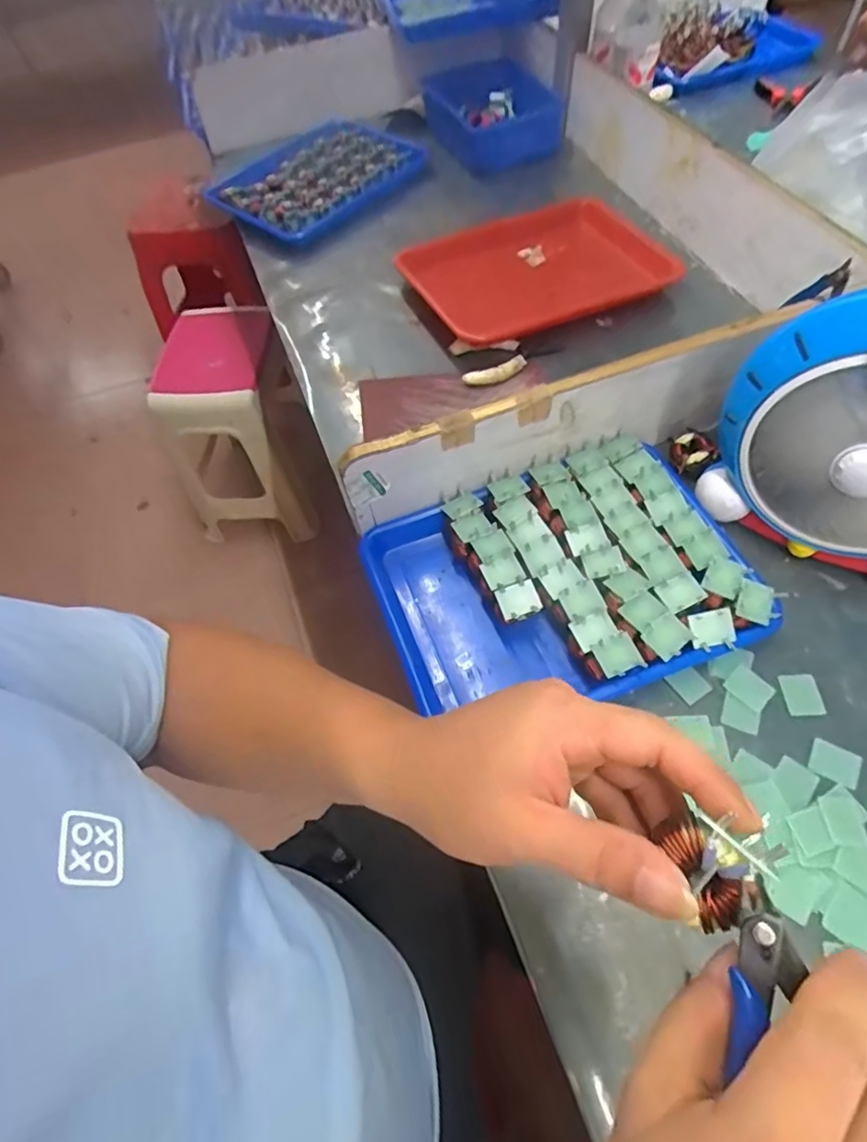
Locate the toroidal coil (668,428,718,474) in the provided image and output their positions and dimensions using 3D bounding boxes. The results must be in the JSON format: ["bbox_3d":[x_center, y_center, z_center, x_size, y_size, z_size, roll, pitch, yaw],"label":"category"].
[{"bbox_3d":[0.279,-0.128,0.636,0.041,0.018,0.048,-7,58,0],"label":"toroidal coil"}]

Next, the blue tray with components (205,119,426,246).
[{"bbox_3d":[-0.181,-0.670,0.996,0.234,0.048,0.357,28,65,20],"label":"blue tray with components"}]

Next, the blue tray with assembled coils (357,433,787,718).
[{"bbox_3d":[0.111,0.008,0.560,0.311,0.052,0.244,-20,59,-7],"label":"blue tray with assembled coils"}]

